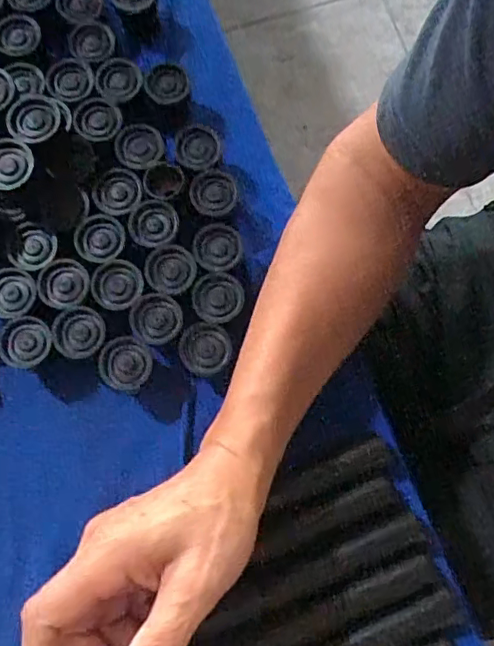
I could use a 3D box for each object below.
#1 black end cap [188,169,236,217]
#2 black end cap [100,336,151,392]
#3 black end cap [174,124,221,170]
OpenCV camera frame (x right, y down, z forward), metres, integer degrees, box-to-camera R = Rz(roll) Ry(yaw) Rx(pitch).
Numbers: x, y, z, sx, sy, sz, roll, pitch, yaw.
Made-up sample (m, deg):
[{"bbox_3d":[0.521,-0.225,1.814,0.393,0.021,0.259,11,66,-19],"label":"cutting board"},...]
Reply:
[{"bbox_3d":[-0.024,-0.092,0.397,0.032,0.005,0.035,0,77,-1],"label":"black end cap"},{"bbox_3d":[-0.081,0.027,0.371,0.034,0.010,0.033,-3,77,-2],"label":"black end cap"},{"bbox_3d":[-0.037,-0.128,0.406,0.032,0.011,0.037,4,77,-1],"label":"black end cap"}]

